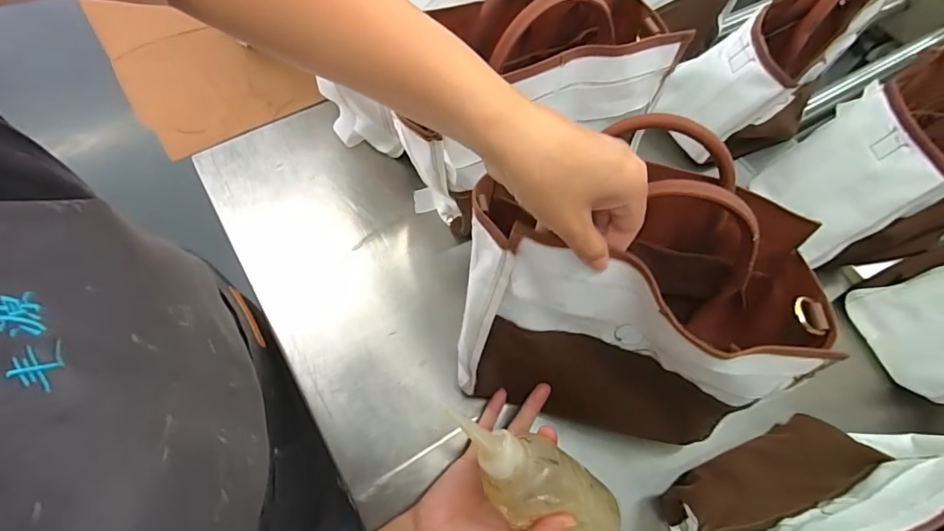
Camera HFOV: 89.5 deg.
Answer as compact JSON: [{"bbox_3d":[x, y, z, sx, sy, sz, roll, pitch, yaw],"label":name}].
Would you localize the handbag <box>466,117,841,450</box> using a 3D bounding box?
[{"bbox_3d":[0.121,0.038,0.390,0.243,0.189,0.146,10,62,1],"label":"handbag"}]

